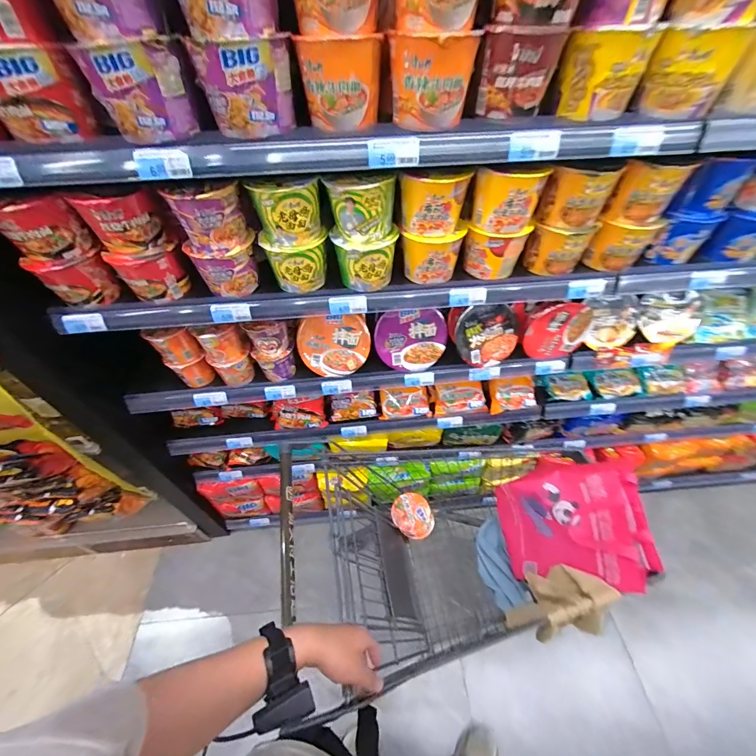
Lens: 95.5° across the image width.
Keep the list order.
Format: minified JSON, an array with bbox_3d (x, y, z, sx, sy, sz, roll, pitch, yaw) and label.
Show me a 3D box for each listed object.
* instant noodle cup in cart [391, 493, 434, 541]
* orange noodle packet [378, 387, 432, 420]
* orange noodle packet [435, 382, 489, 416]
[{"bbox_3d":[0.105,0.411,1.015,0.123,0.106,0.100,11,50,11],"label":"instant noodle cup in cart"},{"bbox_3d":[0.087,0.081,1.074,0.155,0.095,0.039,-2,8,2],"label":"orange noodle packet"},{"bbox_3d":[0.261,0.065,1.086,0.160,0.101,0.040,0,8,3],"label":"orange noodle packet"}]

